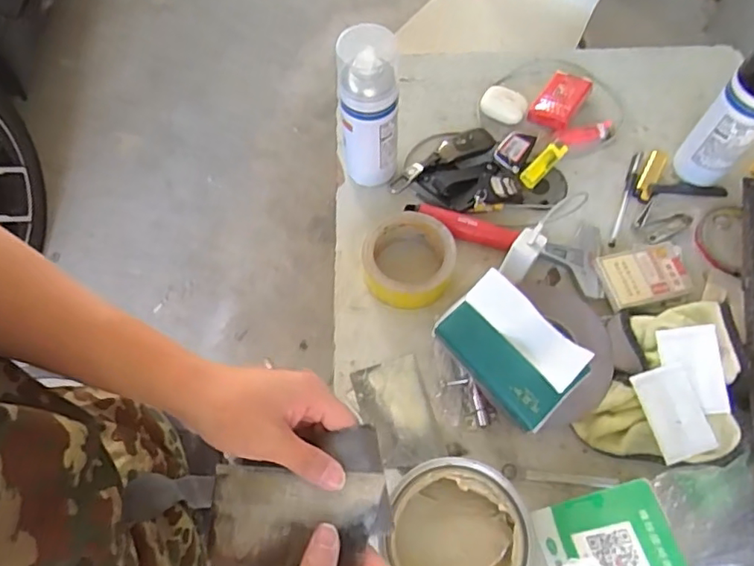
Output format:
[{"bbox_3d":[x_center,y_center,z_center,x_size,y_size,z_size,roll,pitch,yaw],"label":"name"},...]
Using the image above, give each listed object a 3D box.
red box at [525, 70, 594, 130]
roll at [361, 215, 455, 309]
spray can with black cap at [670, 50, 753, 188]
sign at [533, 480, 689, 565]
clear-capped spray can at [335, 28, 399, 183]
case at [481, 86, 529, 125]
[{"bbox_3d":[0.246,-0.246,0.767,0.056,0.028,0.088,30,69,13],"label":"red box"},{"bbox_3d":[0.036,-0.026,0.653,0.102,0.047,0.097,0,65,1],"label":"roll"},{"bbox_3d":[0.413,-0.191,0.645,0.063,0.193,0.065,0,65,1],"label":"spray can with black cap"},{"bbox_3d":[0.197,0.236,0.477,0.008,0.147,0.112,-5,66,-29],"label":"sign"},{"bbox_3d":[-0.009,-0.192,0.650,0.066,0.193,0.061,3,65,2],"label":"clear-capped spray can"},{"bbox_3d":[0.171,-0.241,0.768,0.060,0.016,0.048,24,68,11],"label":"case"}]

